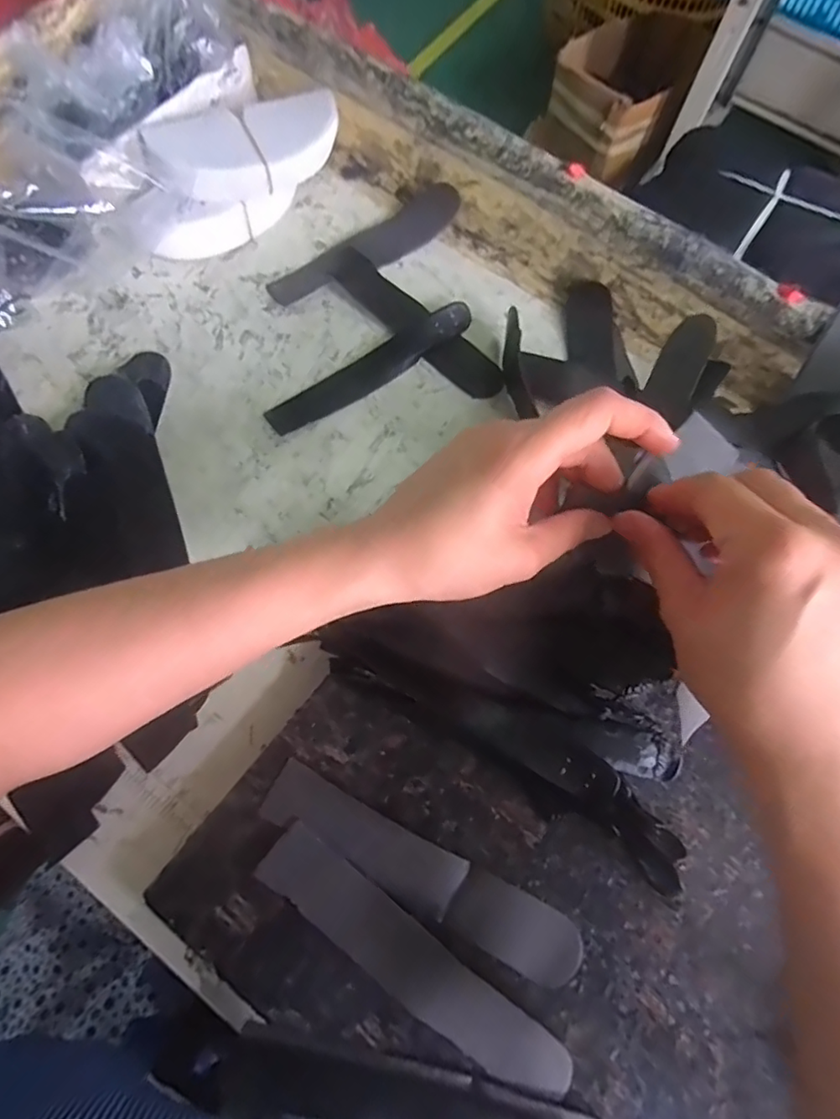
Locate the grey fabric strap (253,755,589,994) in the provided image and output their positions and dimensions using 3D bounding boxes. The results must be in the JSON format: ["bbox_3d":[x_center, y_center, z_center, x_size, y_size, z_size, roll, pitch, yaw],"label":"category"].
[{"bbox_3d":[-0.001,0.173,0.320,0.186,0.009,0.035,28,73,7],"label":"grey fabric strap"}]

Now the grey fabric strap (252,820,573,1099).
[{"bbox_3d":[-0.005,0.213,0.306,0.185,0.009,0.034,37,74,10],"label":"grey fabric strap"}]

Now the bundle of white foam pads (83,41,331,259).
[{"bbox_3d":[-0.162,-0.323,0.476,0.107,0.057,0.176,42,75,11],"label":"bundle of white foam pads"}]

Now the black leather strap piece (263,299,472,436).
[{"bbox_3d":[-0.036,-0.149,0.446,0.176,0.011,0.030,-34,76,-12],"label":"black leather strap piece"}]

